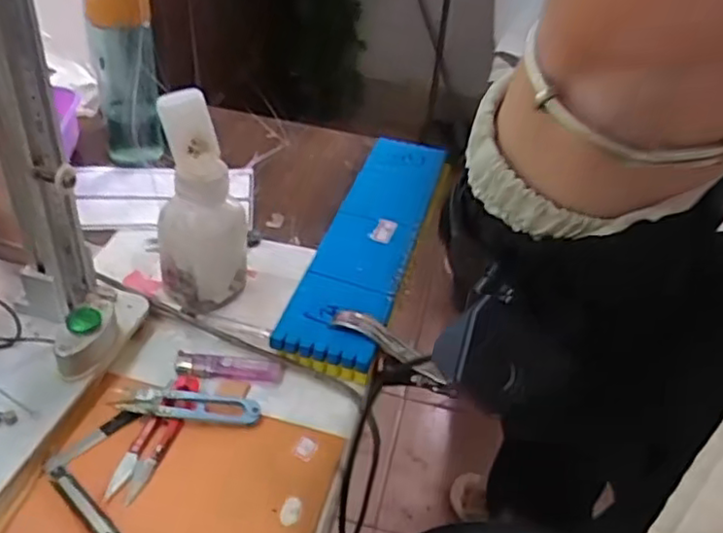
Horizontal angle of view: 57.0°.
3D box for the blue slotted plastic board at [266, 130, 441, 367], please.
[{"bbox_3d":[0.012,-0.029,0.636,0.079,0.032,0.338,13,38,9],"label":"blue slotted plastic board"}]

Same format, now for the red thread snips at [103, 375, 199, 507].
[{"bbox_3d":[-0.138,0.110,0.448,0.026,0.010,0.102,12,38,8],"label":"red thread snips"}]

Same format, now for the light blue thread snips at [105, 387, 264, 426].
[{"bbox_3d":[-0.120,0.096,0.464,0.098,0.008,0.021,8,58,-8],"label":"light blue thread snips"}]

